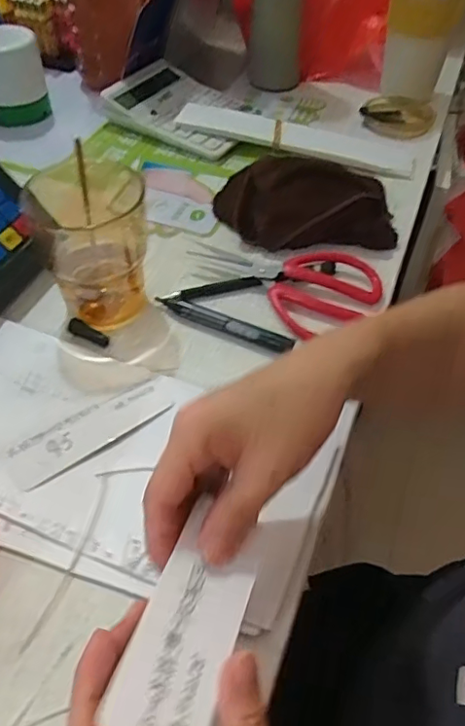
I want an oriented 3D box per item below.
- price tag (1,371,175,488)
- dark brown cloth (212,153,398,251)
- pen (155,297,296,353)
[{"bbox_3d":[-0.094,0.043,0.382,0.112,0.004,0.035,-29,56,-21],"label":"price tag"},{"bbox_3d":[0.066,-0.146,0.513,0.172,0.055,0.076,11,50,7],"label":"dark brown cloth"},{"bbox_3d":[-0.007,-0.032,0.443,0.115,0.007,0.015,21,52,15],"label":"pen"}]

